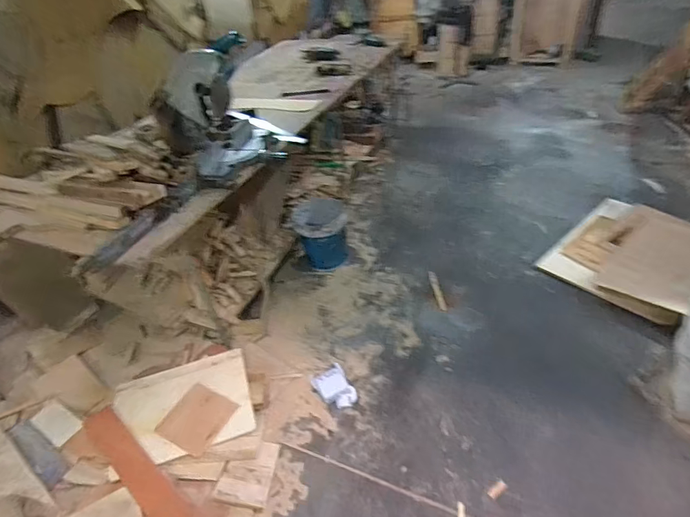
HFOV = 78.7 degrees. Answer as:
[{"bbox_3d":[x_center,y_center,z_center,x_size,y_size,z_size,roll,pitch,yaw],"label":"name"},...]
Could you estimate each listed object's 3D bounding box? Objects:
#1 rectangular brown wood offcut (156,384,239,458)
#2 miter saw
[{"bbox_3d":[-0.577,0.625,1.649,0.232,0.016,0.234,23,48,17],"label":"rectangular brown wood offcut"},{"bbox_3d":[-0.453,-0.585,1.659,0.382,0.452,0.517,27,51,36],"label":"miter saw"}]

